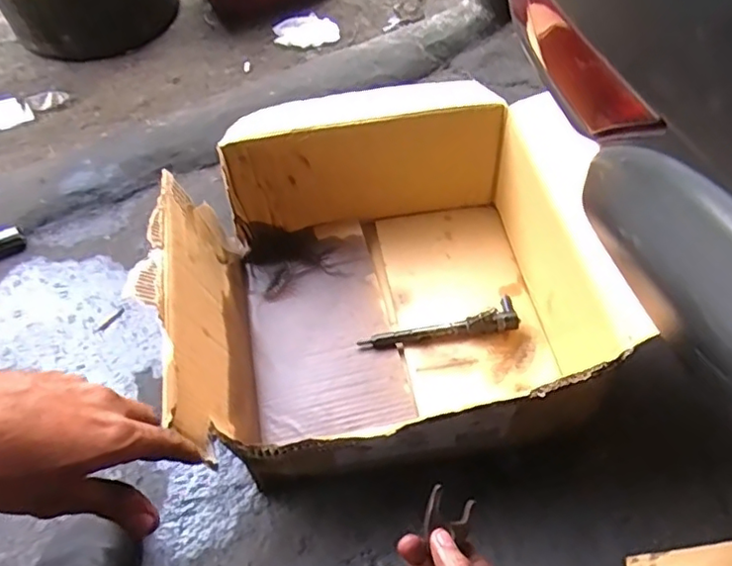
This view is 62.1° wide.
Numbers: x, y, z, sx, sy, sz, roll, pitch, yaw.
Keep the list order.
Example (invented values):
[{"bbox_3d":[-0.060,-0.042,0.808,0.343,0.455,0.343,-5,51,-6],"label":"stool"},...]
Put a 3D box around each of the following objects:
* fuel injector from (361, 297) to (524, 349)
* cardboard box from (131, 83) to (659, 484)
[{"bbox_3d":[0.100,0.057,0.843,0.223,0.037,0.050,-8,53,-2],"label":"fuel injector"},{"bbox_3d":[0.005,-0.003,0.806,0.497,0.195,0.453,-8,52,-4],"label":"cardboard box"}]

